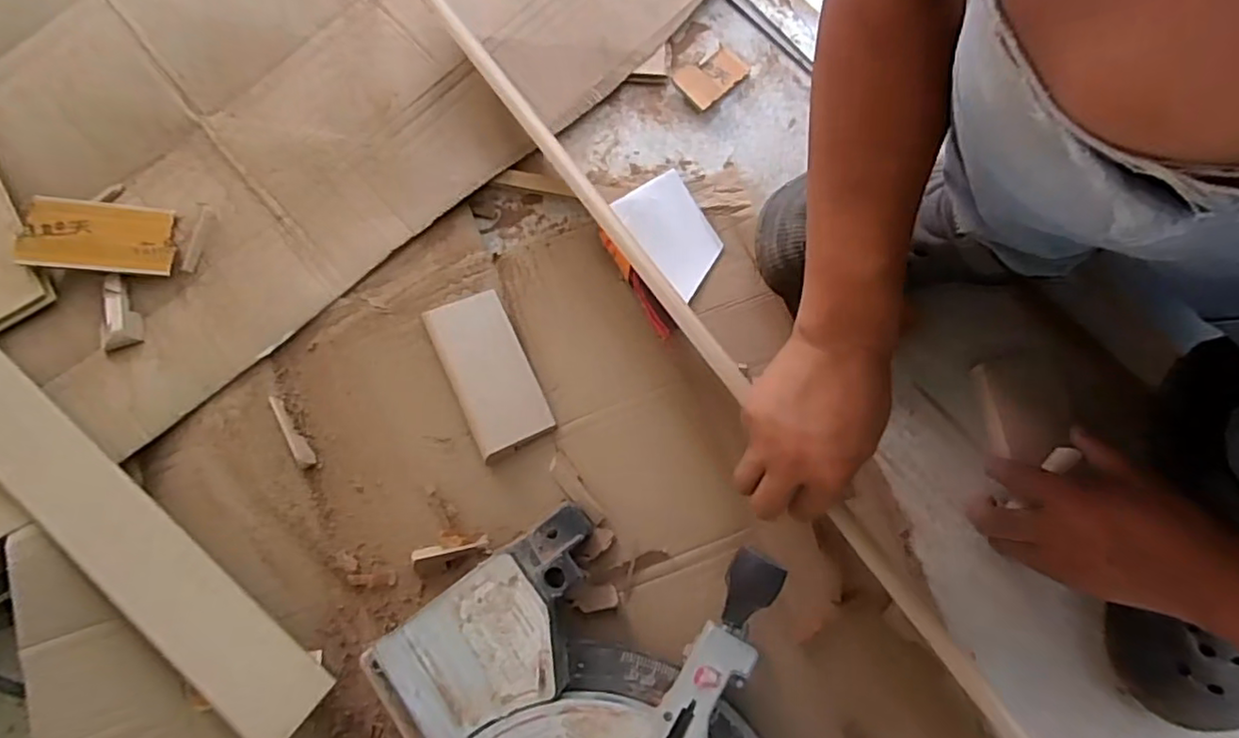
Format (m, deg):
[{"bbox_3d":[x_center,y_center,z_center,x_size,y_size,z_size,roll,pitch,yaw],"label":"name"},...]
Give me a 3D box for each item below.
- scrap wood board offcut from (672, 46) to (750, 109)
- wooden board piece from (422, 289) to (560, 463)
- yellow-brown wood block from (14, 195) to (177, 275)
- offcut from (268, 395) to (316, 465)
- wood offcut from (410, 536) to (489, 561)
[{"bbox_3d":[0.090,-0.288,0.606,0.063,0.010,0.048,-43,82,-6],"label":"scrap wood board offcut"},{"bbox_3d":[-0.116,0.001,0.542,0.068,0.022,0.140,-25,80,-3],"label":"wooden board piece"},{"bbox_3d":[-0.458,-0.118,0.546,0.114,0.011,0.068,4,66,-14],"label":"yellow-brown wood block"},{"bbox_3d":[-0.285,0.053,0.538,0.014,0.004,0.068,-30,85,-11],"label":"offcut"},{"bbox_3d":[-0.143,0.151,0.519,0.064,0.011,0.010,-12,80,-1],"label":"wood offcut"}]

